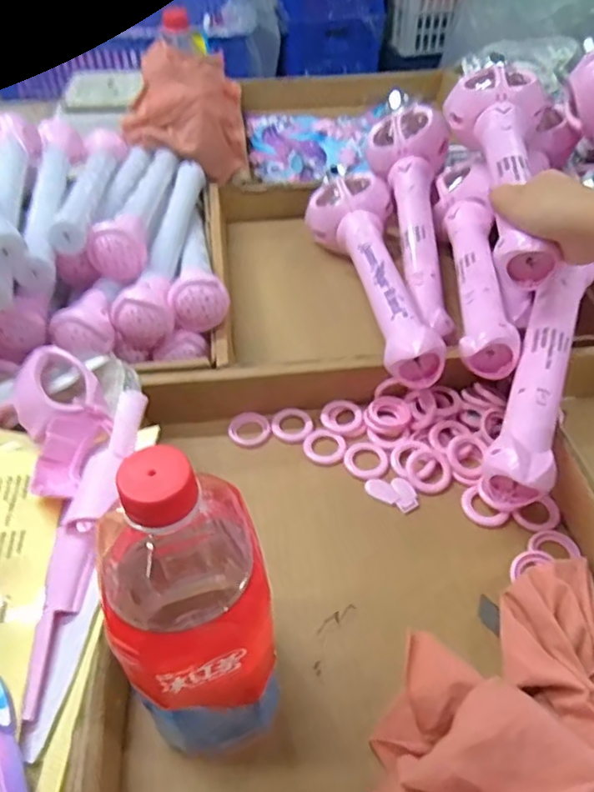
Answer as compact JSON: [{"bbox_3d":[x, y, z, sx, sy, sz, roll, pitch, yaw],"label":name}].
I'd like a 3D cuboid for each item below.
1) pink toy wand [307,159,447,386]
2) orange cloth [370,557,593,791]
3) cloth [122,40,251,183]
[{"bbox_3d":[0.071,-0.128,0.617,0.096,0.079,0.339,-3,48,-2],"label":"pink toy wand"},{"bbox_3d":[0.128,0.168,0.343,0.121,0.071,0.201,20,51,18],"label":"orange cloth"},{"bbox_3d":[-0.145,-0.360,0.752,0.152,0.127,0.091,2,48,3],"label":"cloth"}]

